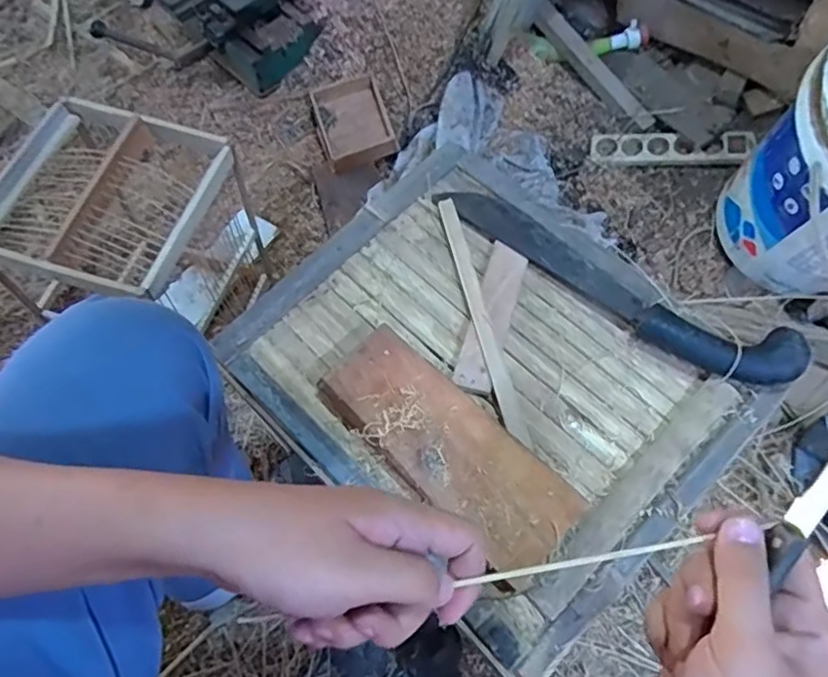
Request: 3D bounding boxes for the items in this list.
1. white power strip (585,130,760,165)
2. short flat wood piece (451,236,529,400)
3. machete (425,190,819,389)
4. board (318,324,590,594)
[{"bbox_3d":[0.453,-0.337,1.106,0.270,0.017,0.059,2,84,14],"label":"white power strip"},{"bbox_3d":[0.072,-0.021,0.577,0.034,0.013,0.152,16,64,9],"label":"short flat wood piece"},{"bbox_3d":[0.176,-0.055,0.581,0.354,0.033,0.059,31,67,16],"label":"machete"},{"bbox_3d":[0.027,0.090,0.515,0.227,0.033,0.083,40,70,19],"label":"board"}]

